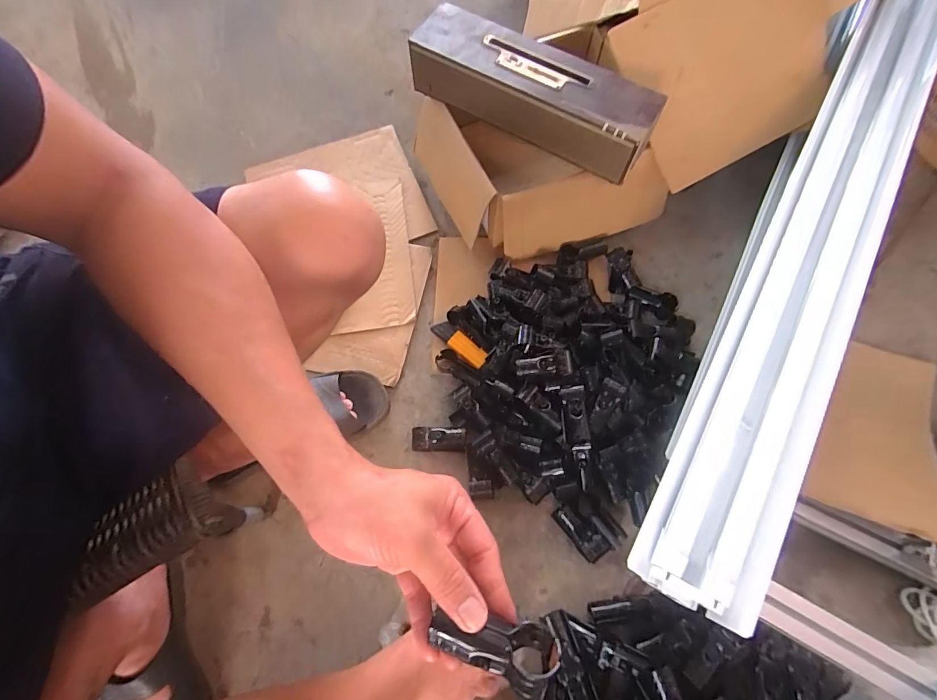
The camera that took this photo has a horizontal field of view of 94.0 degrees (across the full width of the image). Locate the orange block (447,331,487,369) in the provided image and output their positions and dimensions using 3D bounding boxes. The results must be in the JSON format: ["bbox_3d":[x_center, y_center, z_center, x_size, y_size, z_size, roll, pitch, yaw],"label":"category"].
[{"bbox_3d":[-0.001,0.000,0.692,0.066,0.010,0.029,41,75,14],"label":"orange block"}]

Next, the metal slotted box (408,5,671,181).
[{"bbox_3d":[0.093,-0.393,0.660,0.378,0.088,0.111,31,73,11],"label":"metal slotted box"}]

